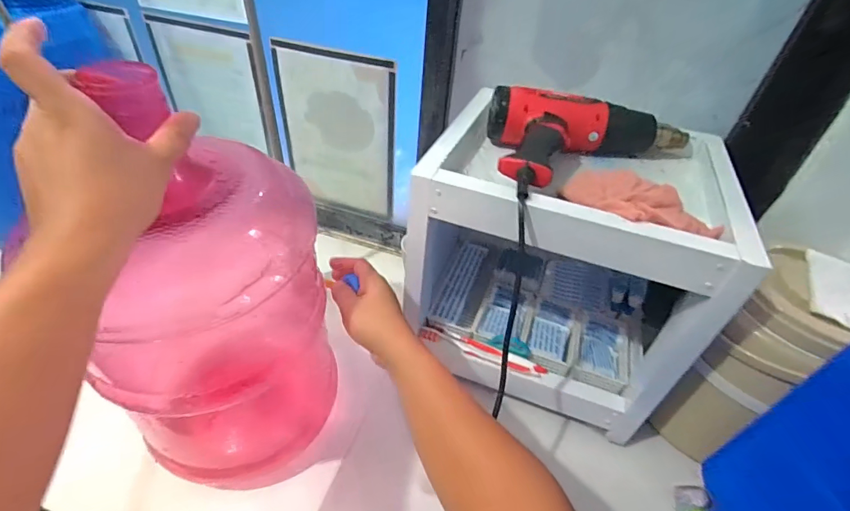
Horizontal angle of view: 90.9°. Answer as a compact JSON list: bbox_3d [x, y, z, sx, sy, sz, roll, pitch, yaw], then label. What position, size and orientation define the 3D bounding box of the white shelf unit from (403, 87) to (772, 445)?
[{"bbox_3d":[0.187,-0.004,0.606,0.345,0.305,0.282,19,44,14],"label":"white shelf unit"}]

